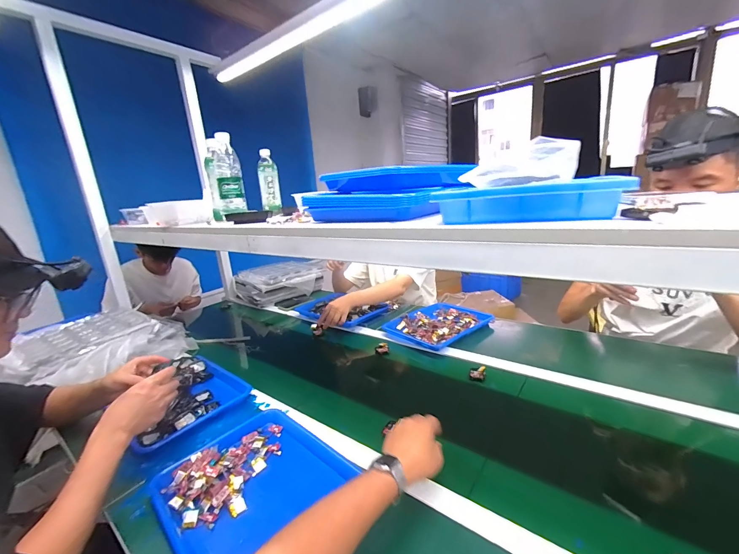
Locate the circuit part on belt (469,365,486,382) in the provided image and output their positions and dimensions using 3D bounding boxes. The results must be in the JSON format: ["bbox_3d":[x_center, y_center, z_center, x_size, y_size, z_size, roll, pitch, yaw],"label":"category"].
[{"bbox_3d":[0.273,0.243,0.815,0.039,0.030,0.028,1,17,21],"label":"circuit part on belt"}]

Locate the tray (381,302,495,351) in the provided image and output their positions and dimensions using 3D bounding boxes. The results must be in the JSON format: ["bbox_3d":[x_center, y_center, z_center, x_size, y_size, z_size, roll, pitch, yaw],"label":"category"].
[{"bbox_3d":[0.239,0.155,1.118,0.320,0.030,0.256,-18,20,-39],"label":"tray"}]

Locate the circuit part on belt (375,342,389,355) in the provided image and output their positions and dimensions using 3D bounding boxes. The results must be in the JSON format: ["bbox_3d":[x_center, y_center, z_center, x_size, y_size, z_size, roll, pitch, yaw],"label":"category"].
[{"bbox_3d":[0.038,0.218,0.980,0.041,0.028,0.029,-5,15,1],"label":"circuit part on belt"}]

